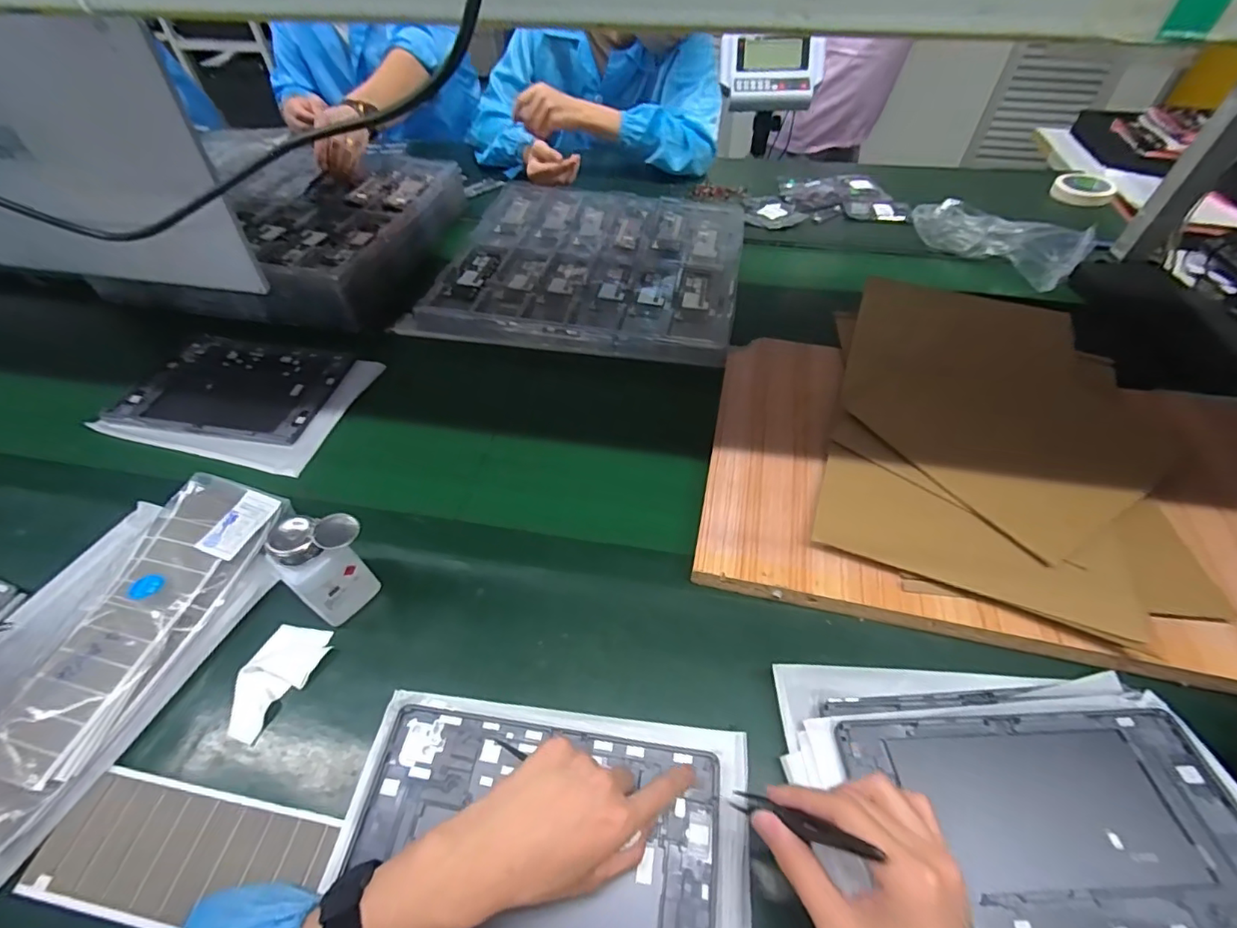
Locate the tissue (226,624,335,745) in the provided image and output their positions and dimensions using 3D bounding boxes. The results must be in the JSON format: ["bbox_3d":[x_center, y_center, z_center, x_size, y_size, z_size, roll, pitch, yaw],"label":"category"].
[{"bbox_3d":[-0.292,0.179,0.447,0.052,0.012,0.094,20,55,15],"label":"tissue"}]

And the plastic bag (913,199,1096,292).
[{"bbox_3d":[0.645,-0.392,0.892,0.183,0.049,0.253,-36,60,-24],"label":"plastic bag"}]

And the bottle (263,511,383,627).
[{"bbox_3d":[-0.247,0.087,0.455,0.069,0.106,0.048,-36,60,-24],"label":"bottle"}]

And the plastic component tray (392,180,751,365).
[{"bbox_3d":[-0.032,-0.331,0.839,0.438,0.031,0.469,9,53,7],"label":"plastic component tray"}]

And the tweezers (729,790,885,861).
[{"bbox_3d":[0.100,0.203,0.298,0.089,0.006,0.011,-13,34,50],"label":"tweezers"}]

